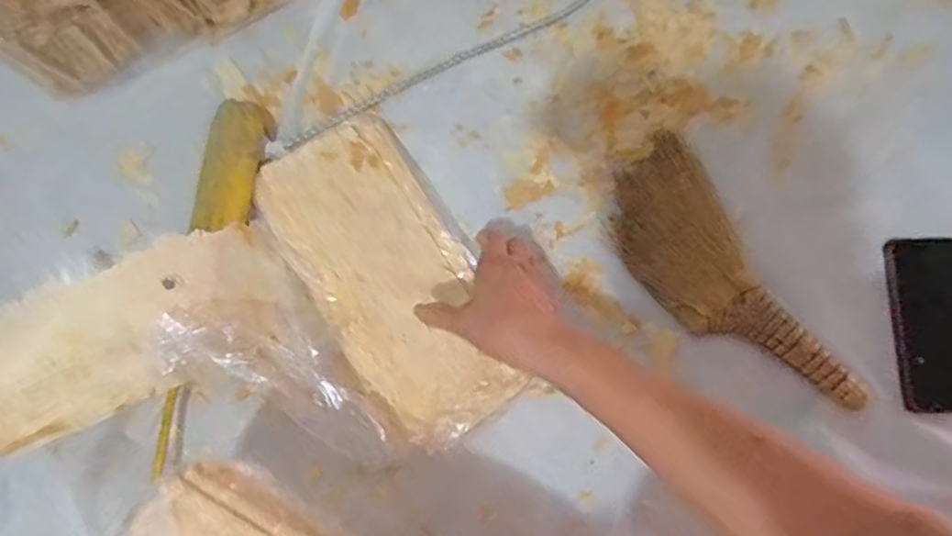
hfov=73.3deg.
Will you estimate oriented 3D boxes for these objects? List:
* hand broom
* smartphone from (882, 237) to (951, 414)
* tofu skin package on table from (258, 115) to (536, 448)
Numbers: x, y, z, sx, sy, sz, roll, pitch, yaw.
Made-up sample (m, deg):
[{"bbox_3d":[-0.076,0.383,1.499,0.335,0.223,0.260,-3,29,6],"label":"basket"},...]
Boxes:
[{"bbox_3d":[0.228,0.018,0.603,0.111,0.022,0.294,-30,80,-6],"label":"hand broom"},{"bbox_3d":[0.437,0.053,0.609,0.076,0.013,0.163,-1,78,0],"label":"smartphone"},{"bbox_3d":[-0.081,0.009,0.602,0.145,0.028,0.306,-27,81,-5],"label":"tofu skin package on table"}]

